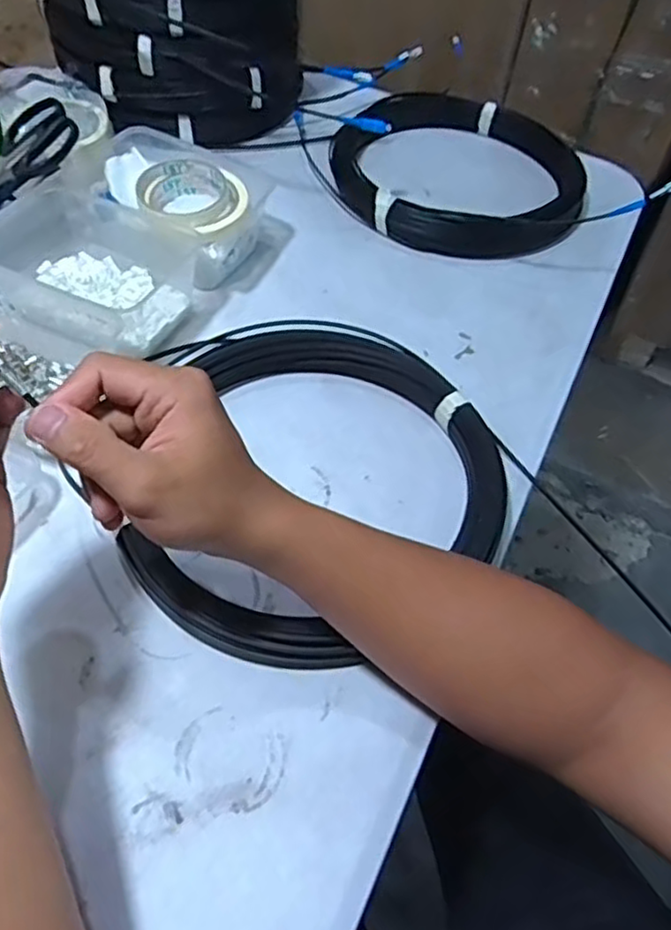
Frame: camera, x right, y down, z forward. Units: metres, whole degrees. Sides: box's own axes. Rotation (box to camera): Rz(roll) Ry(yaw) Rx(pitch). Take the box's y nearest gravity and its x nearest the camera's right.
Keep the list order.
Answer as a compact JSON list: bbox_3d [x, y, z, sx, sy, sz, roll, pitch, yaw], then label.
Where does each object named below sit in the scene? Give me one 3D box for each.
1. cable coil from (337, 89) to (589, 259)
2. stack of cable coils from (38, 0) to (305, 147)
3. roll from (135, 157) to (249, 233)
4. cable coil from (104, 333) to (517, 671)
[{"bbox_3d":[0.141,-0.335,0.768,0.278,0.072,0.287,19,54,16],"label":"cable coil"},{"bbox_3d":[-0.176,-0.526,0.774,0.253,0.203,0.264,11,52,3],"label":"stack of cable coils"},{"bbox_3d":[-0.134,-0.246,0.634,0.100,0.035,0.087,33,56,19],"label":"roll"},{"bbox_3d":[-0.013,0.006,0.516,0.274,0.050,0.299,3,52,-4],"label":"cable coil"}]

